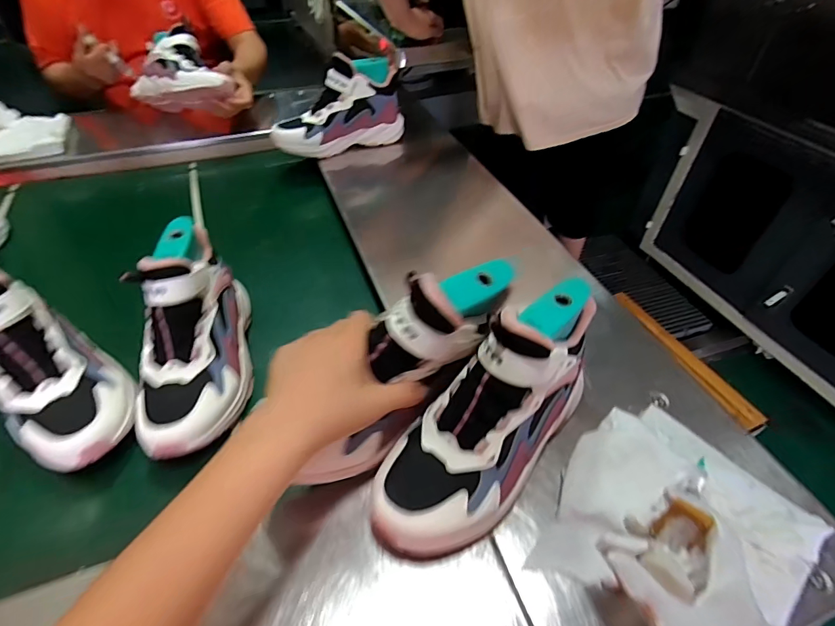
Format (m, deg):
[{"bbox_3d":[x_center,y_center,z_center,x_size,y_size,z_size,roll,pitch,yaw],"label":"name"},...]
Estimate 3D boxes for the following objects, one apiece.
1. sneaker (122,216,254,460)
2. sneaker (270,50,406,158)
[{"bbox_3d":[-0.252,0.015,0.481,0.095,0.145,0.245,-11,43,-7],"label":"sneaker"},{"bbox_3d":[-0.154,-0.391,0.817,0.249,0.146,0.075,-22,46,-18],"label":"sneaker"}]

